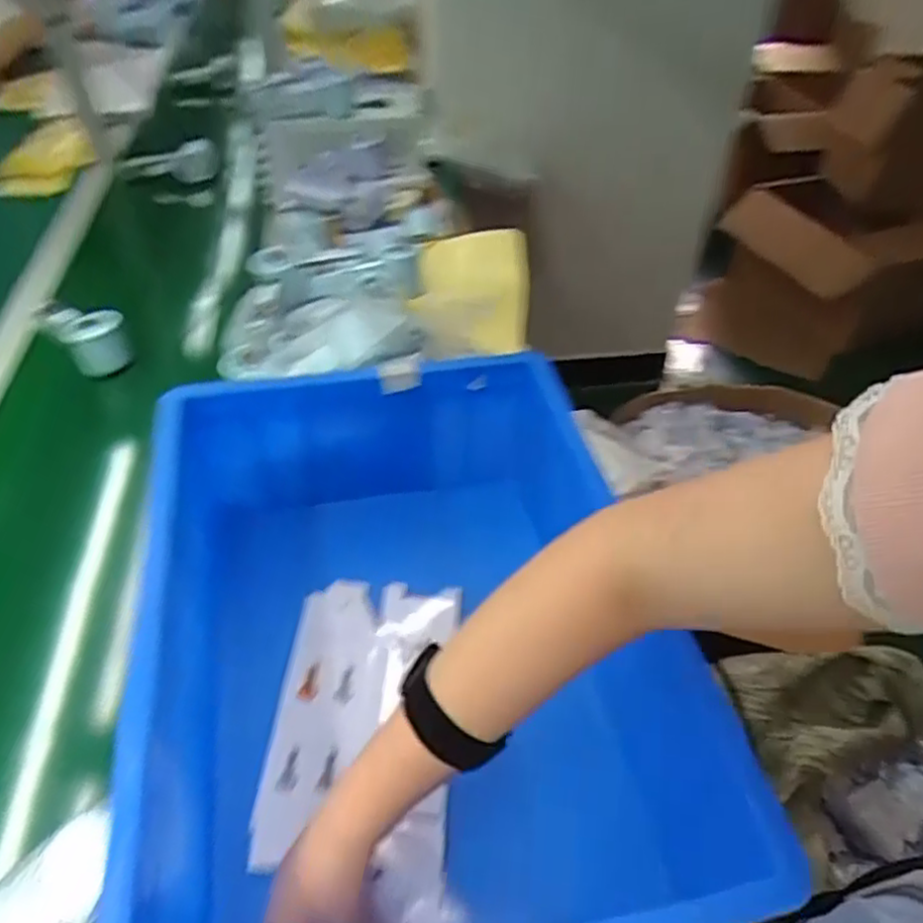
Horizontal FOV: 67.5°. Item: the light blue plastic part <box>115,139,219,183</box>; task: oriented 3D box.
[{"bbox_3d":[-0.547,-0.561,1.283,0.178,0.087,0.045,-14,67,-16],"label":"light blue plastic part"}]

